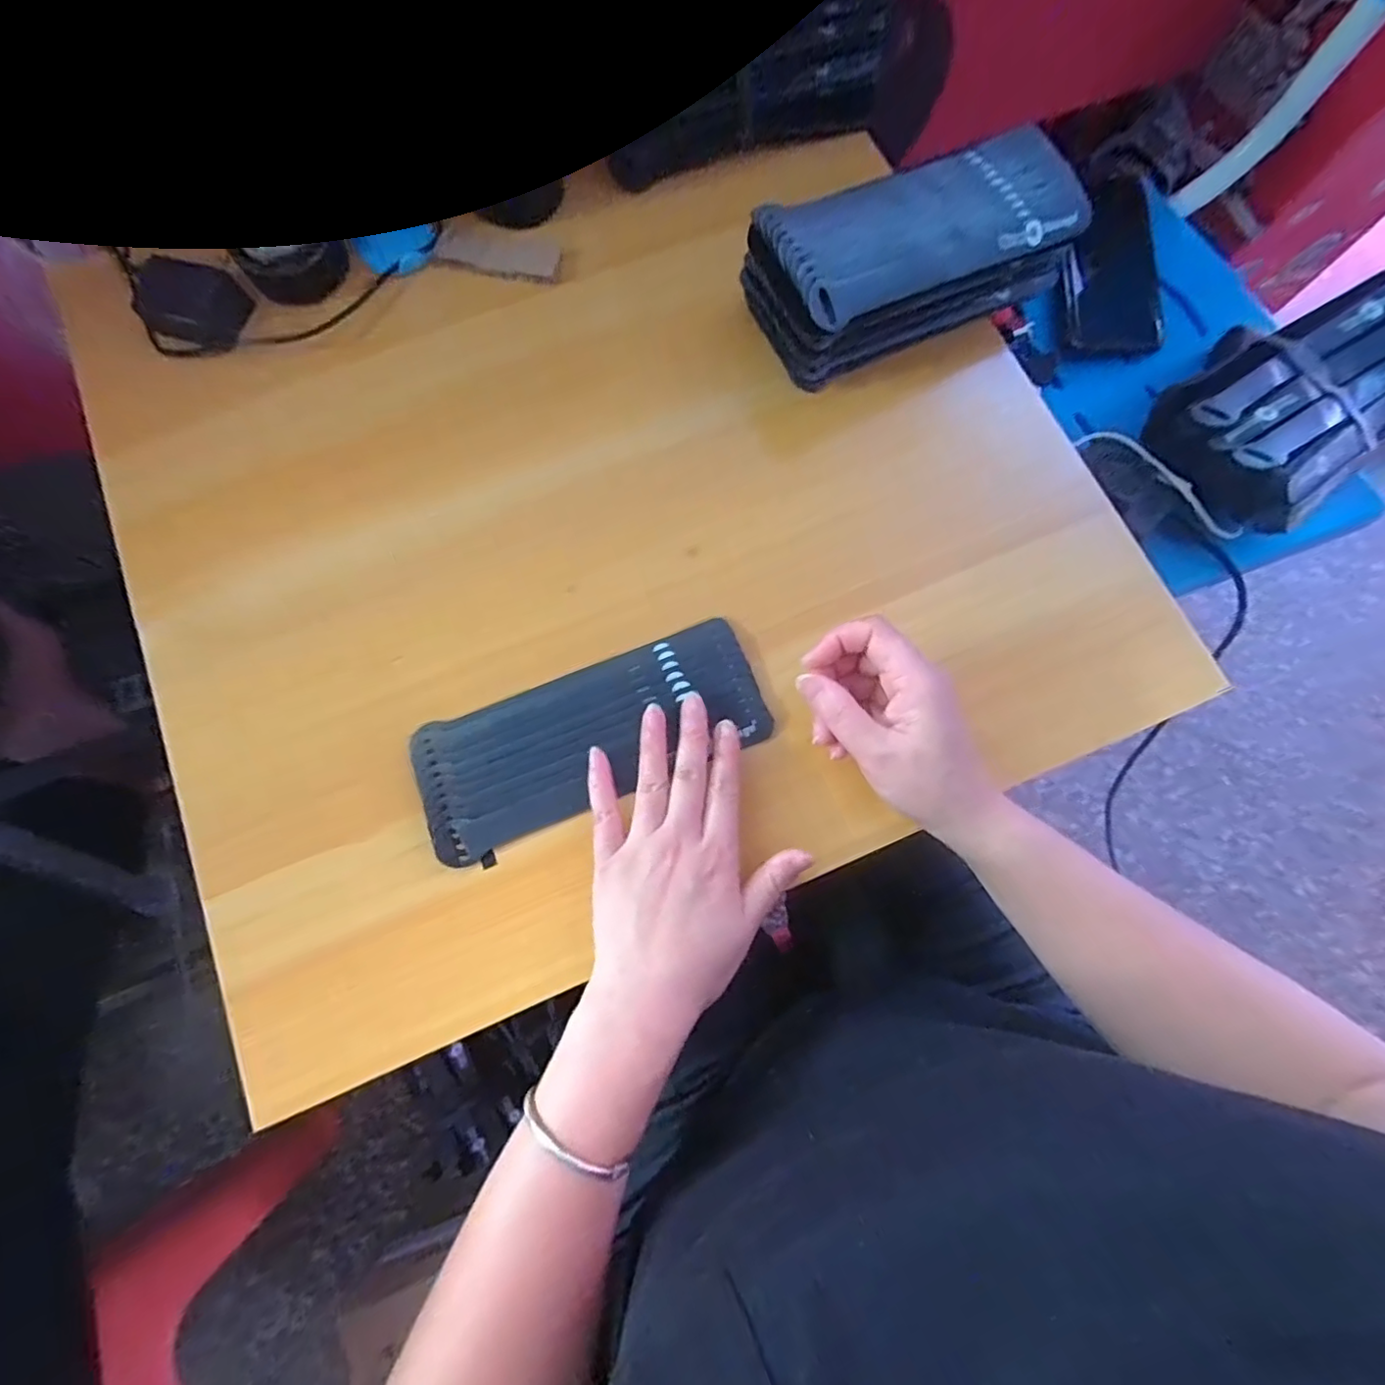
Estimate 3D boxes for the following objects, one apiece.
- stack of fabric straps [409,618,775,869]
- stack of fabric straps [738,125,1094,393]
[{"bbox_3d":[-0.060,0.024,0.353,0.199,0.016,0.084,-25,78,-4],"label":"stack of fabric straps"},{"bbox_3d":[0.150,-0.287,0.399,0.226,0.088,0.105,-34,79,-6],"label":"stack of fabric straps"}]

